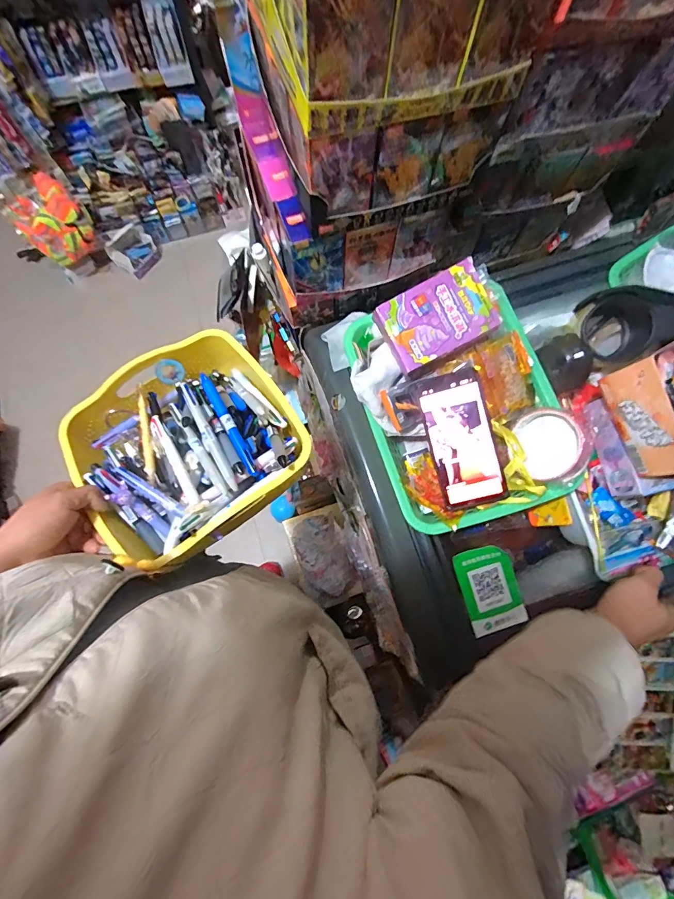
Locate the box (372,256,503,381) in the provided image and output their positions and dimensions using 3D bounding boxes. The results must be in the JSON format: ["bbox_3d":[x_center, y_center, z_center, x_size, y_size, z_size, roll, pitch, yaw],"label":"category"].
[{"bbox_3d":[0.122,-0.158,0.485,0.135,0.034,0.098,-28,92,0],"label":"box"}]

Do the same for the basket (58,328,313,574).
[{"bbox_3d":[-0.171,-0.007,0.457,0.240,0.075,0.217,-39,75,-10],"label":"basket"}]

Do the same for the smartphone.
[{"bbox_3d":[0.155,-0.012,0.490,0.076,0.012,0.165,-15,91,10],"label":"smartphone"}]

